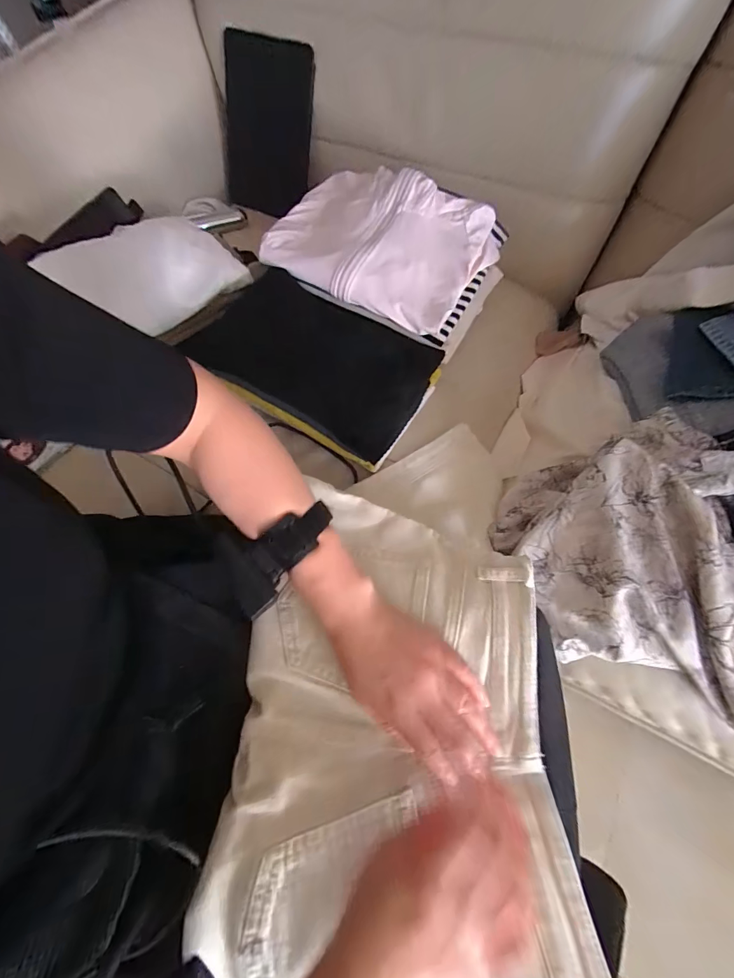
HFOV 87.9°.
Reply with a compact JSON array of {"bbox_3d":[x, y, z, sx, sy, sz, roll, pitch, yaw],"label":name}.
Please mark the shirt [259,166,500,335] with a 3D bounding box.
[{"bbox_3d":[0.013,-0.347,0.538,0.290,0.091,0.189,27,68,14],"label":"shirt"}]

